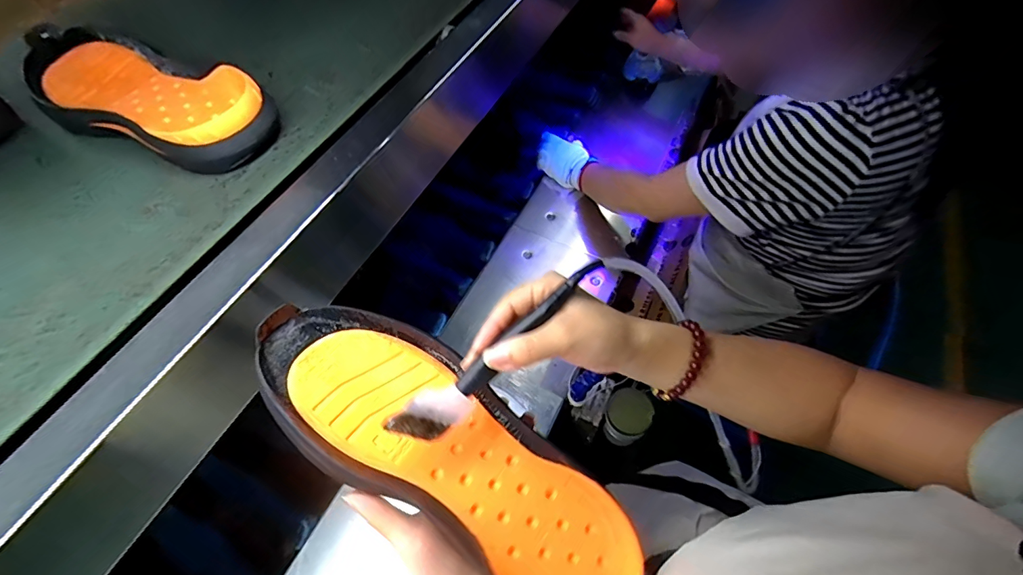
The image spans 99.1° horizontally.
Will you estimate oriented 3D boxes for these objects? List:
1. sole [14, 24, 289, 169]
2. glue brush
[{"bbox_3d":[-0.353,-0.184,0.417,0.293,0.047,0.111,24,62,17],"label":"sole"},{"bbox_3d":[-0.008,0.040,0.290,0.171,0.026,0.025,-44,64,0],"label":"glue brush"}]

